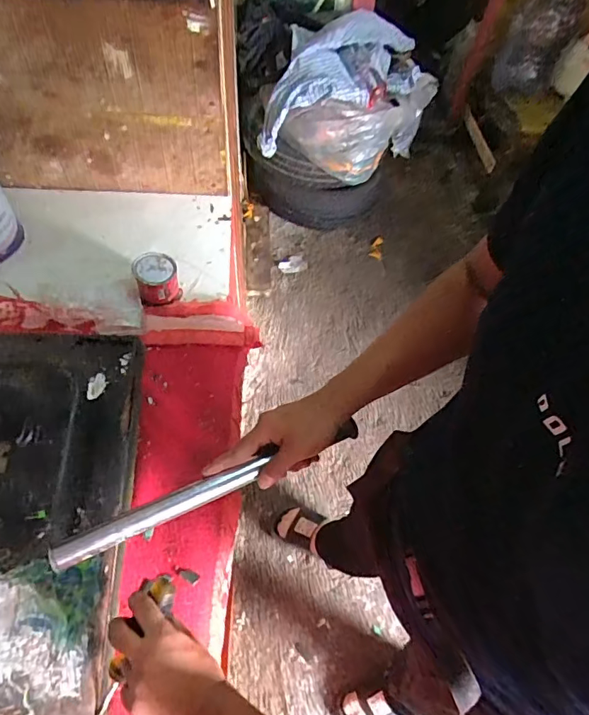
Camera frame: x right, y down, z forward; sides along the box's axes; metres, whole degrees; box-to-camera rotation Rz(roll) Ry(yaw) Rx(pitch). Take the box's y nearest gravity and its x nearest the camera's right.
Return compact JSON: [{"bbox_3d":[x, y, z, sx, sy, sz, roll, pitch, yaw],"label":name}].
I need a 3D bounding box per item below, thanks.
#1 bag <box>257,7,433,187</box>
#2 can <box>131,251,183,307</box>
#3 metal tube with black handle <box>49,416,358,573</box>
[{"bbox_3d":[0.211,-0.931,1.686,0.521,0.345,0.520,13,58,5],"label":"bag"},{"bbox_3d":[-0.241,-0.137,0.839,0.071,0.068,0.072,-18,60,-15],"label":"can"},{"bbox_3d":[-0.079,0.131,0.496,0.325,0.028,0.025,-20,61,-19],"label":"metal tube with black handle"}]

